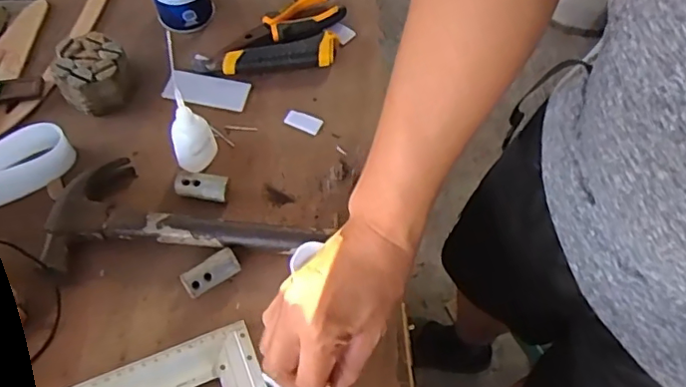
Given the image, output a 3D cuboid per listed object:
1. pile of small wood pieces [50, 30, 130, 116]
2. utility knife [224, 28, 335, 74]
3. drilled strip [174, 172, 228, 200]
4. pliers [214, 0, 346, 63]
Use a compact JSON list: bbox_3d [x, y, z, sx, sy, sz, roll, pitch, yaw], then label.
[{"bbox_3d":[-0.266,-0.127,0.607,0.071,0.052,0.071,-15,64,-10],"label":"pile of small wood pieces"},{"bbox_3d":[-0.071,-0.159,0.648,0.131,0.017,0.037,-11,63,-8],"label":"utility knife"},{"bbox_3d":[-0.140,-0.006,0.559,0.048,0.021,0.023,7,62,1],"label":"drilled strip"},{"bbox_3d":[-0.072,-0.193,0.666,0.165,0.016,0.054,-32,68,-18],"label":"pliers"}]

